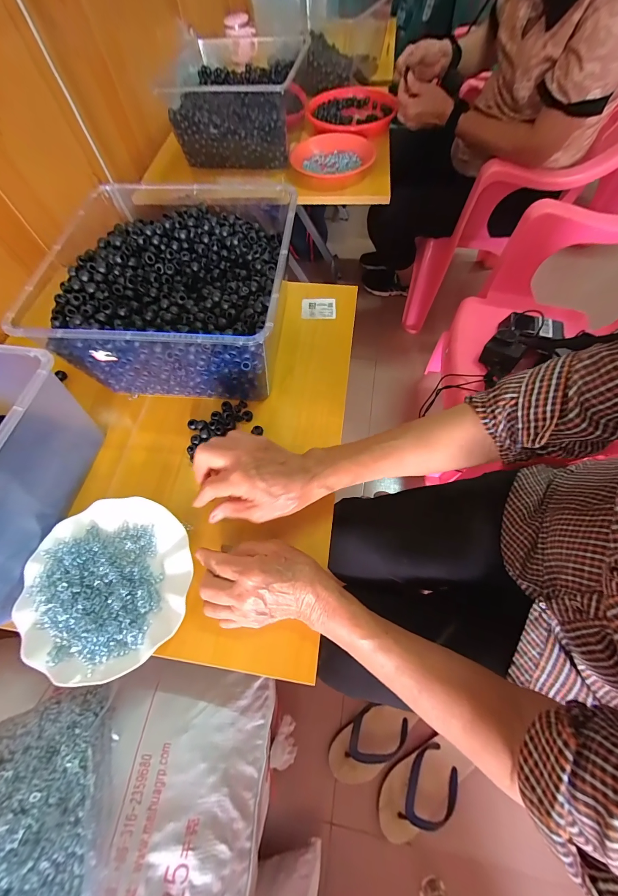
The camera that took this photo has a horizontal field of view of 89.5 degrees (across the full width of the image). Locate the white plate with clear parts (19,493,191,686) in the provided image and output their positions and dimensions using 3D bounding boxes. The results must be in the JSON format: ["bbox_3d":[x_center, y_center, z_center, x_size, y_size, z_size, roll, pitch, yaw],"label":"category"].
[{"bbox_3d":[-0.221,0.149,0.349,0.174,0.022,0.178,-1,65,2],"label":"white plate with clear parts"}]

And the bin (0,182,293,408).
[{"bbox_3d":[-0.176,-0.219,0.456,0.298,0.142,0.299,6,65,5],"label":"bin"}]

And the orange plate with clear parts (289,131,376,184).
[{"bbox_3d":[0.052,-0.680,0.735,0.195,0.038,0.210,-1,65,2],"label":"orange plate with clear parts"}]

